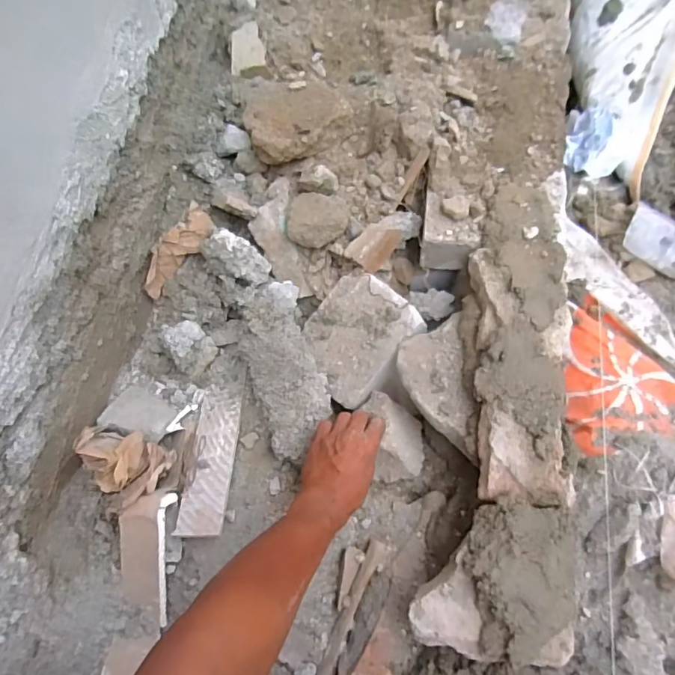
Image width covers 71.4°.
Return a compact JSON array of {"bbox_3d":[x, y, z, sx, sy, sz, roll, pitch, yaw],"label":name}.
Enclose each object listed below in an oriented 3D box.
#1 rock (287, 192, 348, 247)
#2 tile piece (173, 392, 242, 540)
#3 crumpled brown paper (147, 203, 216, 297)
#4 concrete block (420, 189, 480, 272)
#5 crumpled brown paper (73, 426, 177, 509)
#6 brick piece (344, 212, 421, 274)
[{"bbox_3d":[-0.028,-0.175,0.680,0.085,0.035,0.078,2,67,3],"label":"rock"},{"bbox_3d":[-0.162,0.158,0.604,0.062,0.008,0.183,-4,53,11],"label":"tile piece"},{"bbox_3d":[-0.233,-0.124,0.676,0.051,0.043,0.147,34,87,15],"label":"crumpled brown paper"},{"bbox_3d":[0.162,-0.153,0.684,0.075,0.073,0.094,7,68,5],"label":"concrete block"},{"bbox_3d":[-0.251,0.152,0.552,0.072,0.106,0.082,13,68,7],"label":"crumpled brown paper"},{"bbox_3d":[0.069,-0.148,0.686,0.122,0.039,0.051,-40,72,-14],"label":"brick piece"}]

